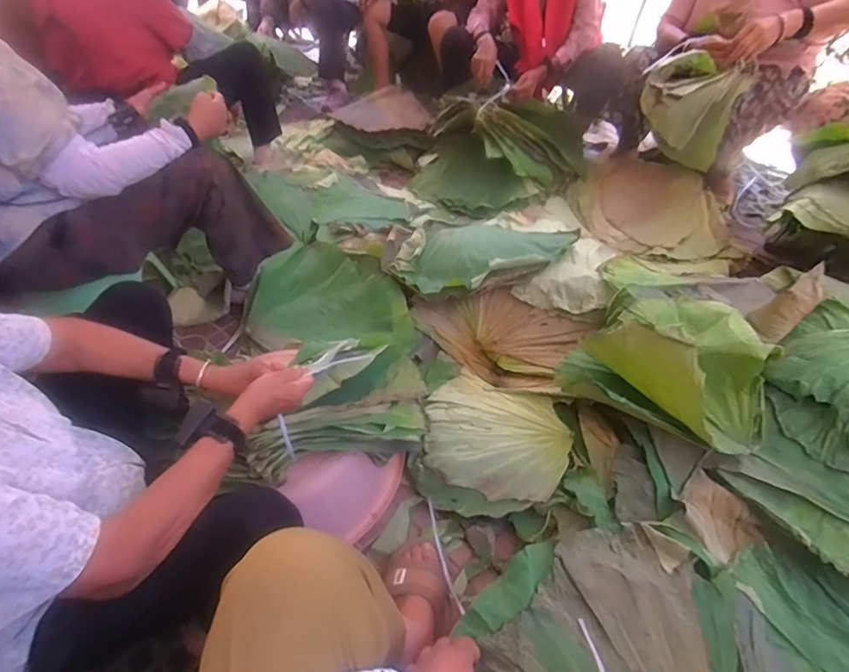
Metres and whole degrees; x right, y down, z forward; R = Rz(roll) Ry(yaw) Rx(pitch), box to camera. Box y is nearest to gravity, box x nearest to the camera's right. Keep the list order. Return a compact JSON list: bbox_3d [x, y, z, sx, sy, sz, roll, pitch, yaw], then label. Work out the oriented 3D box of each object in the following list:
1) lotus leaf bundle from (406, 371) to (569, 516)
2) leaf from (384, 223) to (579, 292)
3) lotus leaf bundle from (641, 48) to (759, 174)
[{"bbox_3d":[0.142,0.213,1.017,0.304,0.070,0.311,9,48,14],"label":"lotus leaf bundle"},{"bbox_3d":[0.150,-0.217,1.258,0.452,0.086,0.253,7,48,12],"label":"leaf"},{"bbox_3d":[0.780,-0.662,1.447,0.250,0.258,0.198,26,54,27],"label":"lotus leaf bundle"}]

